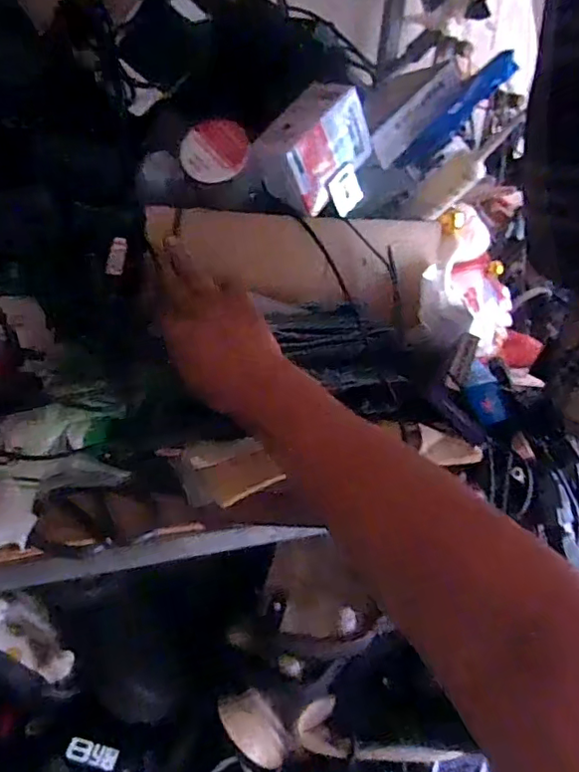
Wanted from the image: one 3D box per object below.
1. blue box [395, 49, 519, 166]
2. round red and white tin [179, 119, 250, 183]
[{"bbox_3d":[0.192,-0.312,0.645,0.028,0.156,0.023,43,17,-13],"label":"blue box"},{"bbox_3d":[-0.072,-0.222,0.536,0.063,0.066,0.019,1,-16,0],"label":"round red and white tin"}]

